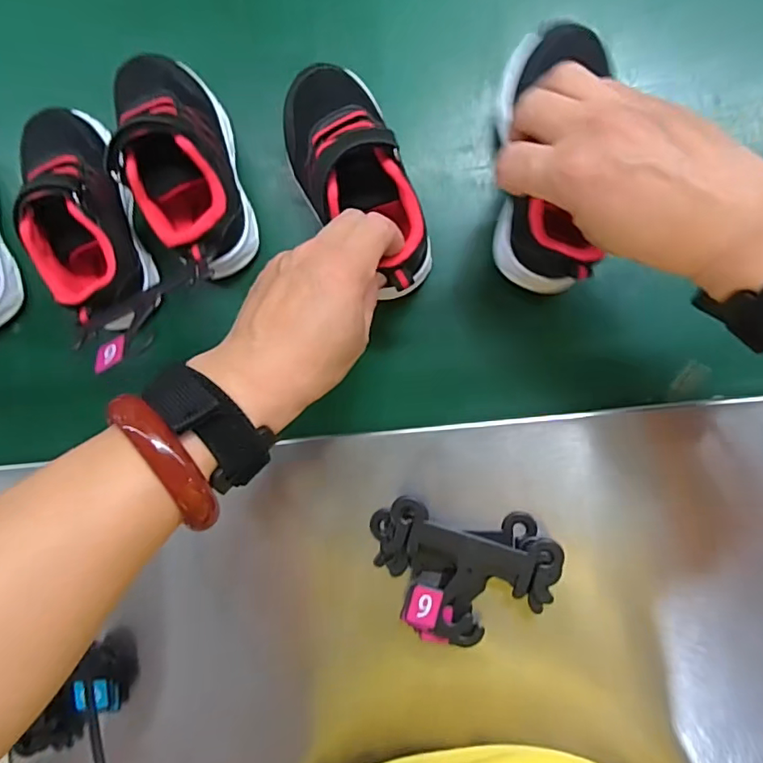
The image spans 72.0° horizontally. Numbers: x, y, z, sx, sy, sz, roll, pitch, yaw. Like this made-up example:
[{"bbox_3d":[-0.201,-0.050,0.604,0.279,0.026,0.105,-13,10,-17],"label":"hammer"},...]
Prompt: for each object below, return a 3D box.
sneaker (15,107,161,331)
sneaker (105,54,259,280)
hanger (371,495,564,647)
[{"bbox_3d":[-0.202,-0.109,0.346,0.057,0.066,0.151,-20,87,6],"label":"sneaker"},{"bbox_3d":[-0.131,-0.141,0.348,0.058,0.075,0.158,-18,87,6],"label":"sneaker"},{"bbox_3d":[0.048,0.120,0.324,0.112,0.024,0.082,10,90,7],"label":"hanger"}]

